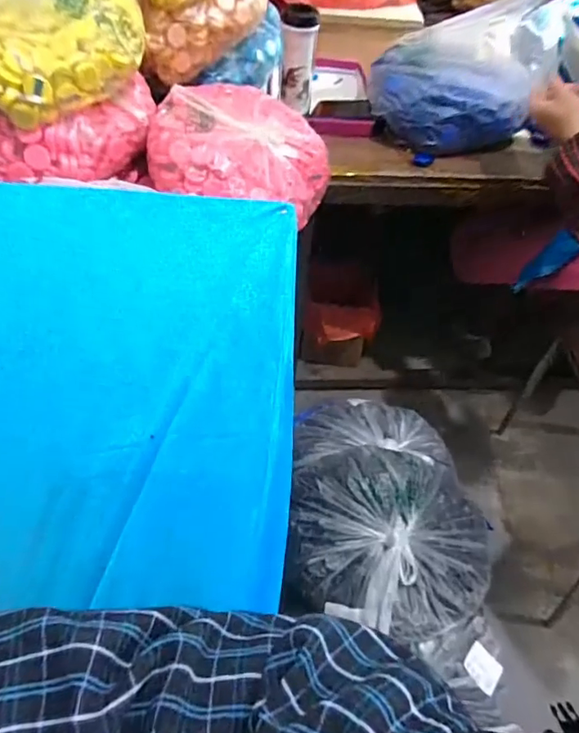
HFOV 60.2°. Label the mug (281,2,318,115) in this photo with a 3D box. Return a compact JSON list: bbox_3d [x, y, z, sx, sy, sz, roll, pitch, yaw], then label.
[{"bbox_3d":[0.017,-0.562,0.919,0.064,0.153,0.068,0,52,-3],"label":"mug"}]

